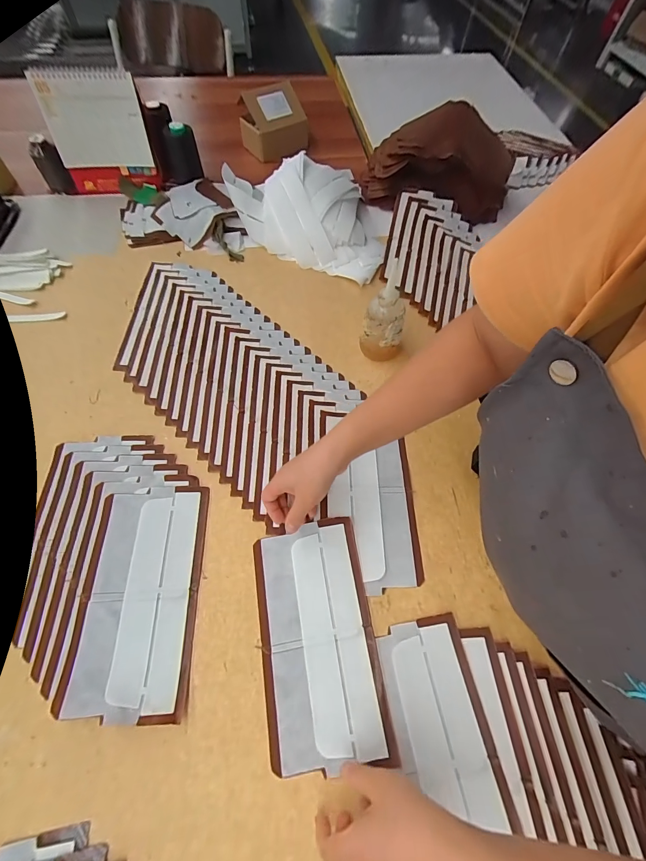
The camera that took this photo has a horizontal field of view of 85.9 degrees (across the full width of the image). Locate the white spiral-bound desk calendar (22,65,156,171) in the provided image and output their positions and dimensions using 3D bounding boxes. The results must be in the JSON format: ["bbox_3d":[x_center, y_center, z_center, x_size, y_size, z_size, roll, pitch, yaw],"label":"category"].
[{"bbox_3d":[-0.440,-0.594,0.667,0.179,0.146,0.018,-4,59,-6],"label":"white spiral-bound desk calendar"}]

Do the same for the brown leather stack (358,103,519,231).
[{"bbox_3d":[0.239,-0.548,0.718,0.294,0.154,0.116,15,63,5],"label":"brown leather stack"}]

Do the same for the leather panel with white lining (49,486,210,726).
[{"bbox_3d":[-0.213,0.185,0.405,0.124,0.019,0.240,0,62,-3],"label":"leather panel with white lining"}]

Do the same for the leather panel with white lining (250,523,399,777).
[{"bbox_3d":[-0.007,0.230,0.397,0.126,0.009,0.235,-8,64,-4],"label":"leather panel with white lining"}]

